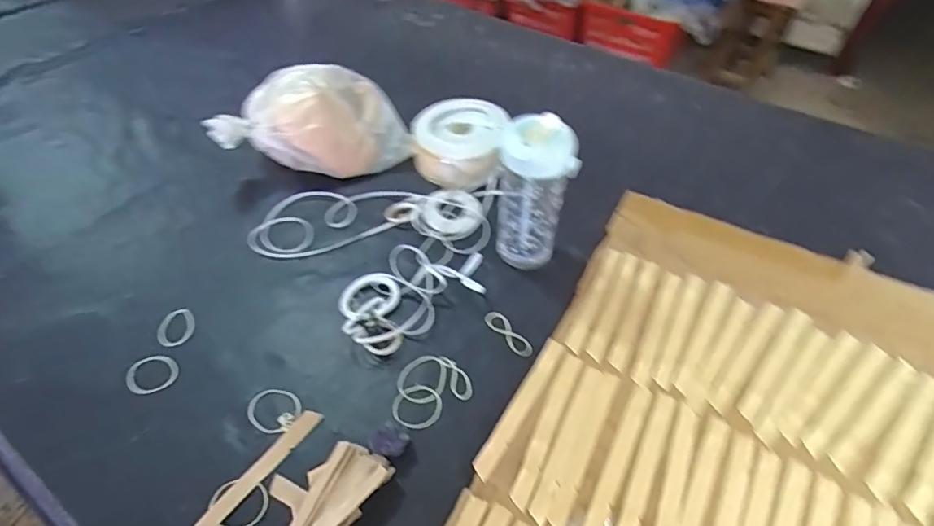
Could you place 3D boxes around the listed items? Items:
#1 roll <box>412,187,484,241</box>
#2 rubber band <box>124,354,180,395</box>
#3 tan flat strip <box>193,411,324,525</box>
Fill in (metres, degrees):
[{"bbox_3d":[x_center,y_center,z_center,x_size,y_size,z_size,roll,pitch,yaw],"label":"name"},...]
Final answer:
[{"bbox_3d":[-0.028,-0.079,0.794,0.102,0.020,0.104,0,48,0],"label":"roll"},{"bbox_3d":[-0.386,0.136,0.613,0.055,0.004,0.055,-34,56,-26],"label":"rubber band"},{"bbox_3d":[-0.233,0.233,0.531,0.022,0.004,0.193,27,54,23],"label":"tan flat strip"}]

